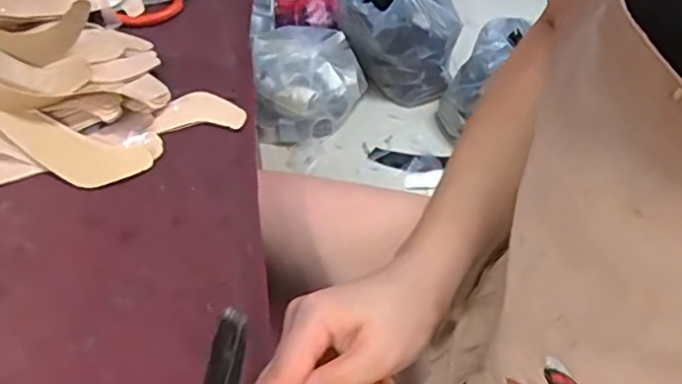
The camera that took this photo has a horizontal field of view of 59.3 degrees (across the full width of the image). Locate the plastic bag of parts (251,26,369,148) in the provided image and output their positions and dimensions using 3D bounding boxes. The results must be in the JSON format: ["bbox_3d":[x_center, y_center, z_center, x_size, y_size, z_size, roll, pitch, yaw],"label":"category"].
[{"bbox_3d":[-0.077,-0.276,1.482,0.267,0.153,0.292,-5,51,-6],"label":"plastic bag of parts"}]

